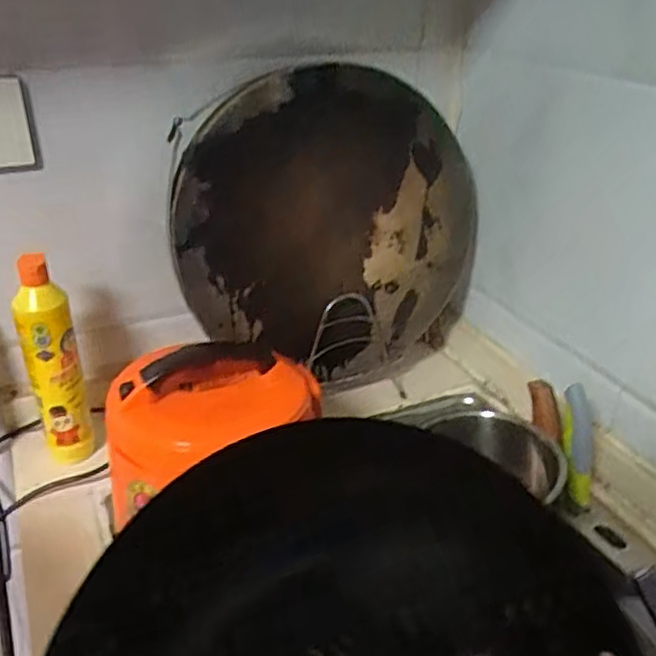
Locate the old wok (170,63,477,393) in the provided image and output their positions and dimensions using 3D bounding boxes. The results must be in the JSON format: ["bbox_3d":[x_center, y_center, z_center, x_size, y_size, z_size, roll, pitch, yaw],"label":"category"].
[{"bbox_3d":[0.011,-0.104,0.830,0.383,0.364,0.083,-14,32,-24],"label":"old wok"}]

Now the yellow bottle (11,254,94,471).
[{"bbox_3d":[-0.296,0.038,0.742,0.055,0.230,0.056,-12,31,-21],"label":"yellow bottle"}]

